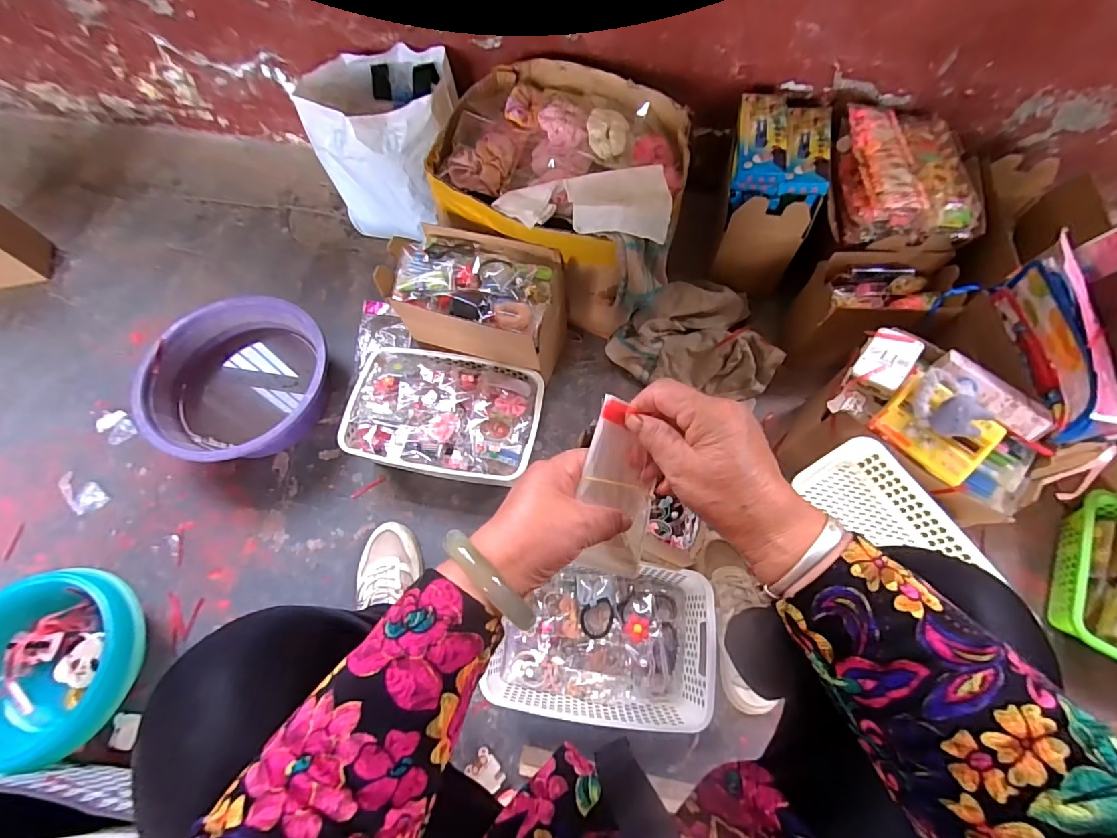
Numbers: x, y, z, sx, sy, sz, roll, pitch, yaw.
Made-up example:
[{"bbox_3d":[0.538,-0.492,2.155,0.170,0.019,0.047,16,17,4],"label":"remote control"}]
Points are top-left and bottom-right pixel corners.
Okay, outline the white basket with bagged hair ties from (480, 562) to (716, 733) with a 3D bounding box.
[{"bbox_3d":[0.061,0.306,0.667,0.278,0.082,0.195,5,67,2],"label":"white basket with bagged hair ties"}]

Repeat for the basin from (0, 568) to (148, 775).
[{"bbox_3d":[-0.682,0.326,0.654,0.204,0.105,0.222,0,67,0],"label":"basin"}]

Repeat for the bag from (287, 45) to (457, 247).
[{"bbox_3d":[-0.310,-0.513,0.913,0.252,0.248,0.243,-7,67,-3],"label":"bag"}]

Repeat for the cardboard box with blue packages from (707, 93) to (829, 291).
[{"bbox_3d":[0.358,-0.387,0.843,0.146,0.222,0.213,11,68,4],"label":"cardboard box with blue packages"}]

